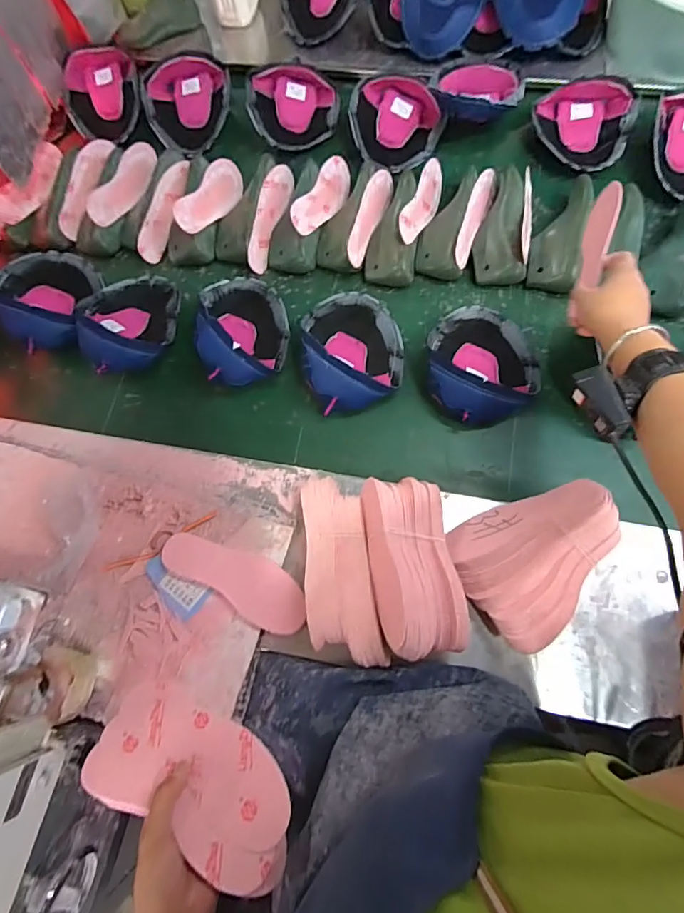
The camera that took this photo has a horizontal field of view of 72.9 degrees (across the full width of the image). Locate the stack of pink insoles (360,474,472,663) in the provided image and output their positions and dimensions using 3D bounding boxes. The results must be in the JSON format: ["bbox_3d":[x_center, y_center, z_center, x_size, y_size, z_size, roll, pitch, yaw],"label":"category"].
[{"bbox_3d":[0.078,0.129,0.544,0.092,0.078,0.201,8,55,-24],"label":"stack of pink insoles"}]

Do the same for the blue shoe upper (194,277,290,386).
[{"bbox_3d":[-0.149,-0.199,0.692,0.128,0.085,0.190,-9,74,-1],"label":"blue shoe upper"}]

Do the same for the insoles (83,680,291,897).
[{"bbox_3d":[-0.135,0.296,0.425,0.199,0.018,0.106,24,57,19],"label":"insoles"}]

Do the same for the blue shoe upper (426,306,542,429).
[{"bbox_3d":[0.201,-0.142,0.665,0.158,0.062,0.190,7,75,4],"label":"blue shoe upper"}]

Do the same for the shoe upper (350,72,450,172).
[{"bbox_3d":[0.092,-0.584,0.810,0.158,0.058,0.149,26,77,9],"label":"shoe upper"}]

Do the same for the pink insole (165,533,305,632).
[{"bbox_3d":[-0.134,0.154,0.589,0.195,0.010,0.069,30,76,10],"label":"pink insole"}]

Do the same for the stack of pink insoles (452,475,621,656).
[{"bbox_3d":[0.232,0.112,0.546,0.185,0.067,0.147,-36,76,-8],"label":"stack of pink insoles"}]

